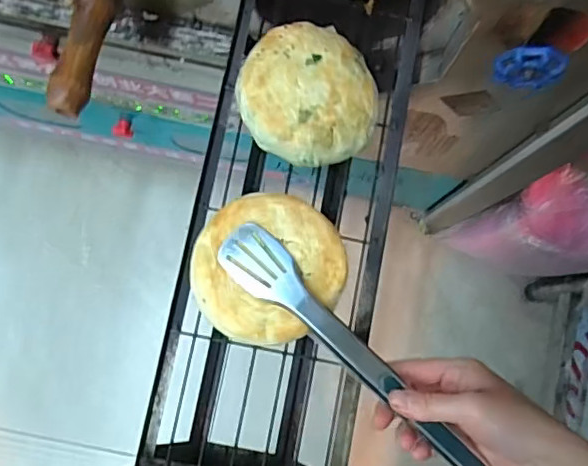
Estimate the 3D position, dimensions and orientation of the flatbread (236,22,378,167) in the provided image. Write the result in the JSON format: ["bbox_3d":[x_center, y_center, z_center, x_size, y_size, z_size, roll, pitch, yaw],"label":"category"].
[{"bbox_3d":[0.012,-0.116,0.460,0.111,0.022,0.114,4,80,-2],"label":"flatbread"}]

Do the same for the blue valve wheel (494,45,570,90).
[{"bbox_3d":[0.188,-0.132,0.451,0.050,0.054,0.014,8,80,-1],"label":"blue valve wheel"}]

